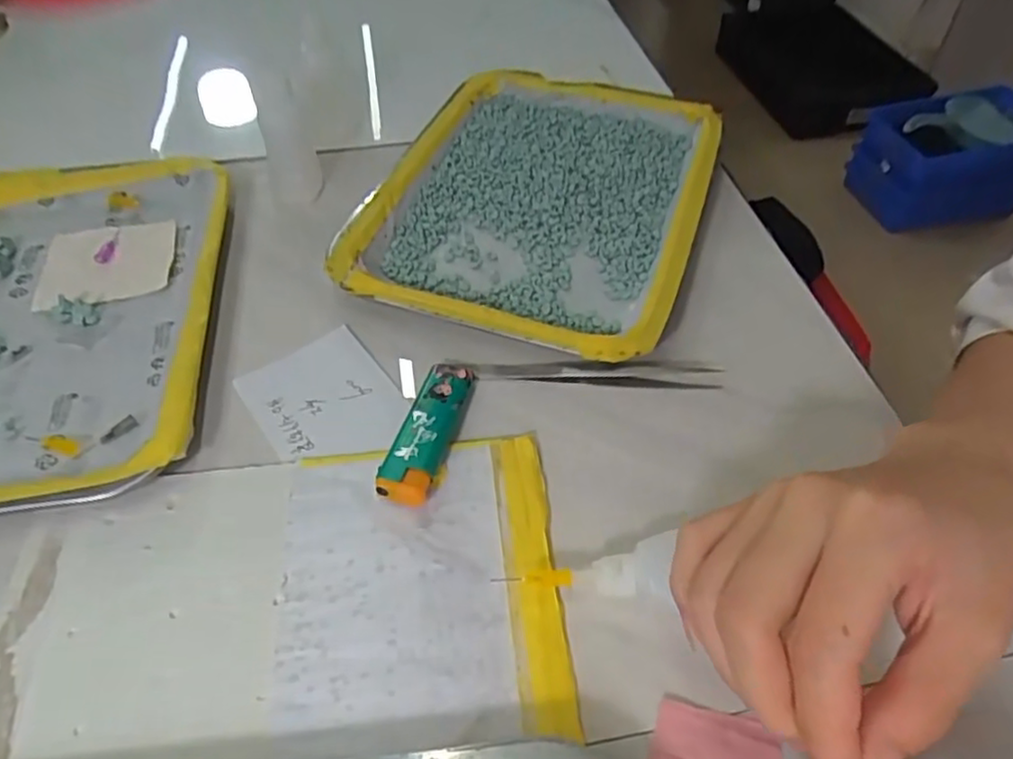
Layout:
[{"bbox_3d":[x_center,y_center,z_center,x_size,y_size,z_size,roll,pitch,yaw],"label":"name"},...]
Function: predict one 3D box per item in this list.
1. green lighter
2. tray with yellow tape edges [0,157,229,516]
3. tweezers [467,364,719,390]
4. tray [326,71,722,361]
[{"bbox_3d":[-0.036,0.023,0.313,0.023,0.015,0.078,11,50,10],"label":"green lighter"},{"bbox_3d":[-0.252,-0.034,0.362,0.194,0.019,0.249,-8,50,-6],"label":"tray with yellow tape edges"},{"bbox_3d":[0.045,-0.004,0.343,0.122,0.009,0.015,1,49,2],"label":"tweezers"},{"bbox_3d":[0.023,-0.117,0.428,0.185,0.023,0.262,15,51,13],"label":"tray"}]

